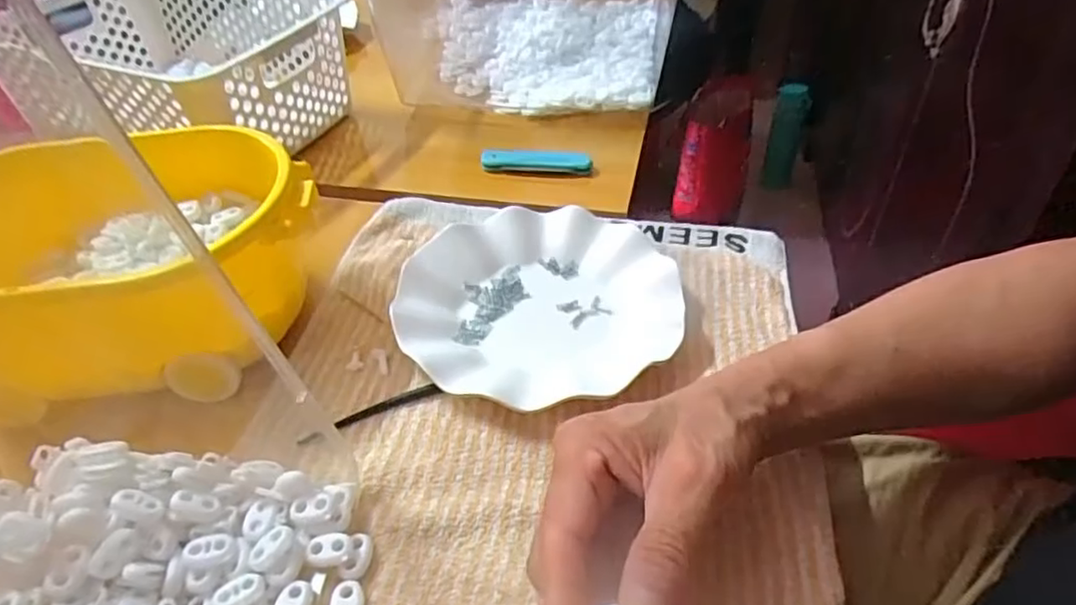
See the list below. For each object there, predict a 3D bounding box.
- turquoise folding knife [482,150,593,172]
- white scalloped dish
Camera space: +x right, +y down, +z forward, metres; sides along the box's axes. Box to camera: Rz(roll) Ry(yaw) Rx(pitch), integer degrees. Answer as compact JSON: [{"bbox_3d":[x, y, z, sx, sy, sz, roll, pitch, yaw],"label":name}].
[{"bbox_3d":[-0.002,-0.127,0.585,0.097,0.014,0.015,3,43,6],"label":"turquoise folding knife"},{"bbox_3d":[-0.001,-0.006,0.437,0.178,0.024,0.167,-1,43,1],"label":"white scalloped dish"}]

